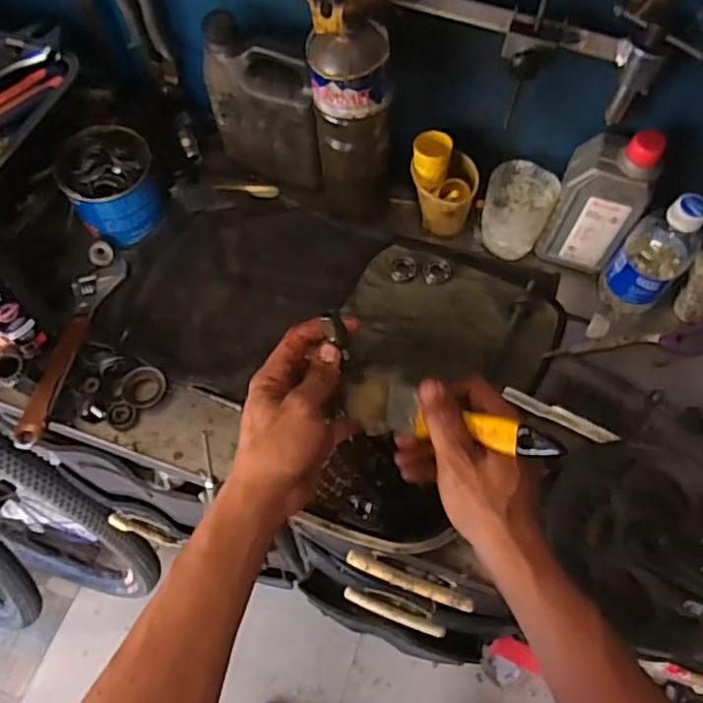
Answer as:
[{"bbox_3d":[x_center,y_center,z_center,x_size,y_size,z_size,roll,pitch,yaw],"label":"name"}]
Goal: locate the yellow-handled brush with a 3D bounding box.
[{"bbox_3d":[0.068,0.046,0.459,0.173,0.033,0.039,7,58,44],"label":"yellow-handled brush"}]

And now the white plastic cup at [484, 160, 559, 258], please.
[{"bbox_3d":[0.179,-0.149,0.709,0.068,0.098,0.069,0,64,0],"label":"white plastic cup"}]

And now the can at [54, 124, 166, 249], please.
[{"bbox_3d":[-0.263,-0.183,0.716,0.095,0.094,0.092,0,64,0],"label":"can"}]

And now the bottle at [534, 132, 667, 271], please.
[{"bbox_3d":[0.251,-0.150,0.663,0.079,0.180,0.049,24,67,11],"label":"bottle"}]

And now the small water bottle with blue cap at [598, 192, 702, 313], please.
[{"bbox_3d":[0.303,-0.096,0.646,0.063,0.168,0.059,0,64,0],"label":"small water bottle with blue cap"}]

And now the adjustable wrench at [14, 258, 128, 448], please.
[{"bbox_3d":[-0.296,-0.010,0.670,0.039,0.024,0.226,11,65,5],"label":"adjustable wrench"}]

